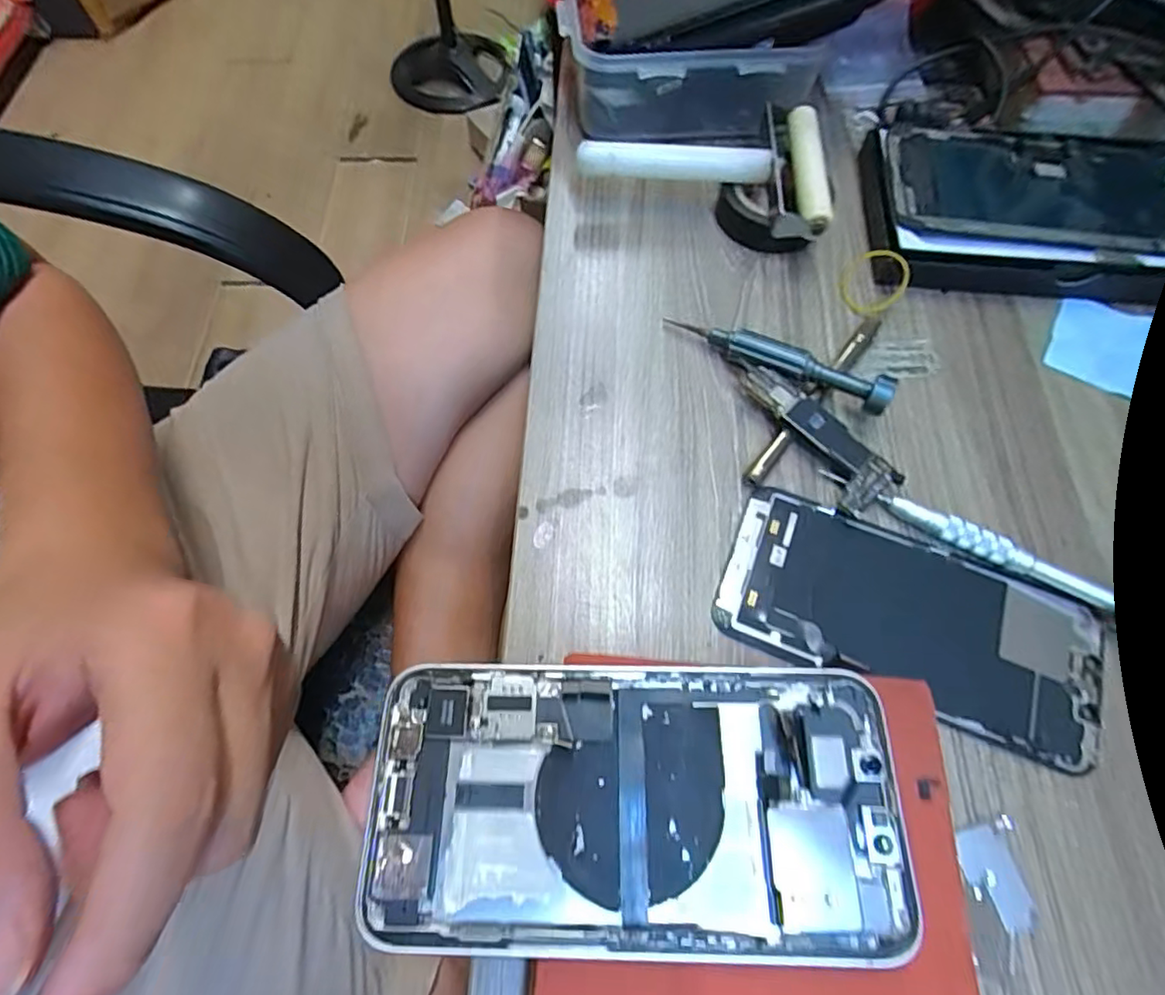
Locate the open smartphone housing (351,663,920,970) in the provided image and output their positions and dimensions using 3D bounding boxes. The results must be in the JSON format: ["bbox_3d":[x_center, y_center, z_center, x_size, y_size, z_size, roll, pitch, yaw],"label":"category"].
[{"bbox_3d":[0.013,0.085,0.167,0.145,0.008,0.072,1,65,0],"label":"open smartphone housing"}]

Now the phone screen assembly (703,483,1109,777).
[{"bbox_3d":[0.126,0.048,0.231,0.140,0.004,0.065,21,67,10],"label":"phone screen assembly"}]

